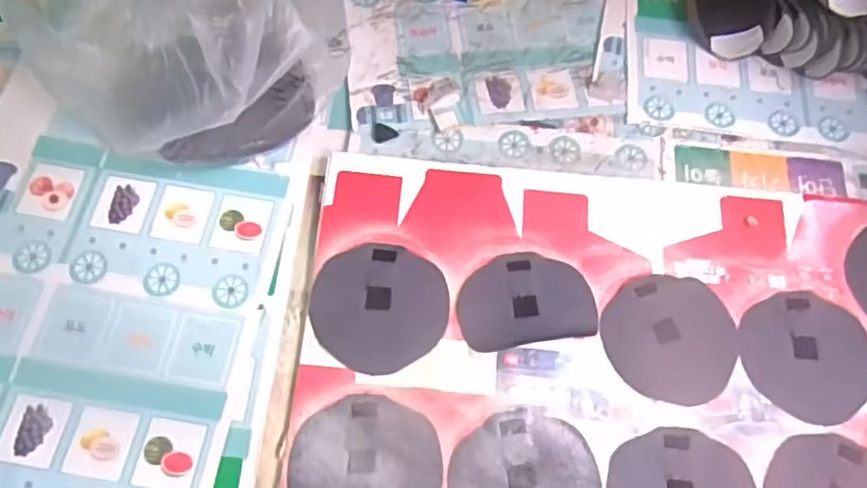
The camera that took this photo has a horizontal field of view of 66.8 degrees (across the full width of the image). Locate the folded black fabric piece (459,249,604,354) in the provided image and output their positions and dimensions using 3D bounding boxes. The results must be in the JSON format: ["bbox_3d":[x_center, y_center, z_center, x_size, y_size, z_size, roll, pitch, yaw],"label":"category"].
[{"bbox_3d":[0.101,0.060,0.730,0.148,0.007,0.101,-9,66,-6],"label":"folded black fabric piece"}]

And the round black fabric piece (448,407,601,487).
[{"bbox_3d":[0.093,0.241,0.654,0.146,0.010,0.141,-35,71,-16],"label":"round black fabric piece"}]

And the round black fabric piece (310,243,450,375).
[{"bbox_3d":[-0.058,0.067,0.720,0.142,0.008,0.142,1,65,-1],"label":"round black fabric piece"}]

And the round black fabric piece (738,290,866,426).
[{"bbox_3d":[0.419,0.120,0.728,0.144,0.006,0.141,1,65,-1],"label":"round black fabric piece"}]

